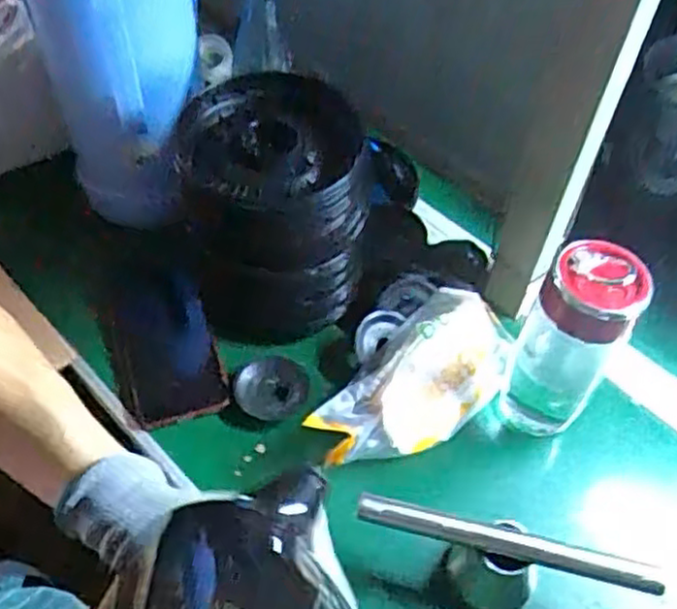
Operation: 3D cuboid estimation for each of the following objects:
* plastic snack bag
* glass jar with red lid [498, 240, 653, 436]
[{"bbox_3d":[0.067,0.062,0.597,0.094,0.060,0.198,33,56,21],"label":"plastic snack bag"},{"bbox_3d":[0.172,0.032,0.558,0.064,0.177,0.059,2,50,-3],"label":"glass jar with red lid"}]

